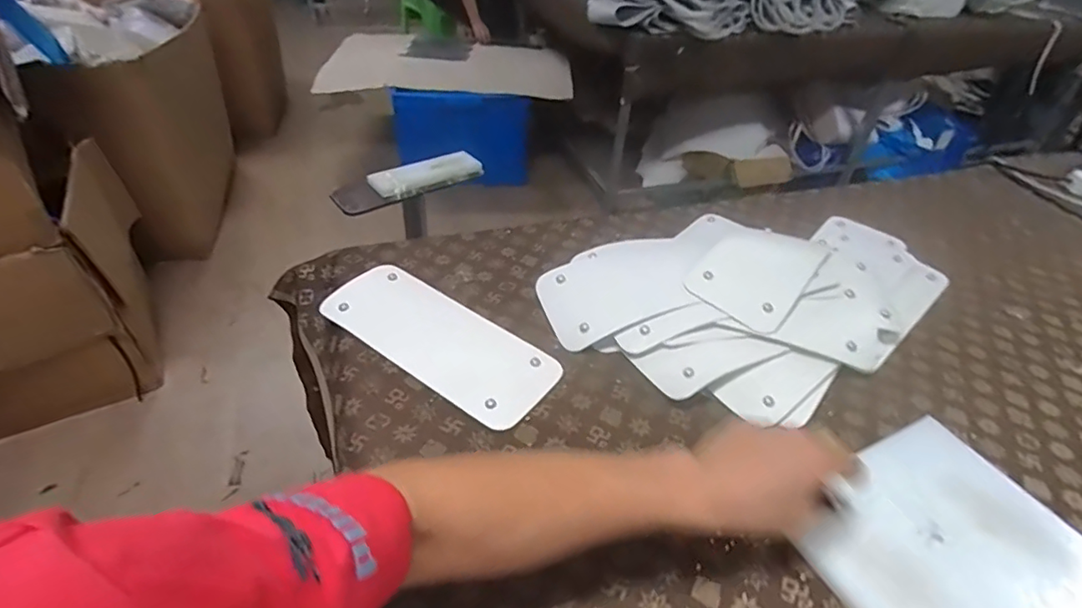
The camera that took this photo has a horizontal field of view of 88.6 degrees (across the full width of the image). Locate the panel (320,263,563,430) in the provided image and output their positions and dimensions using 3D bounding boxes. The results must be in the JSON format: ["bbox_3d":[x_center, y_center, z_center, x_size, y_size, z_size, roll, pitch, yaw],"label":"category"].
[{"bbox_3d":[-0.122,0.039,0.660,0.299,0.008,0.122,28,48,22],"label":"panel"}]

